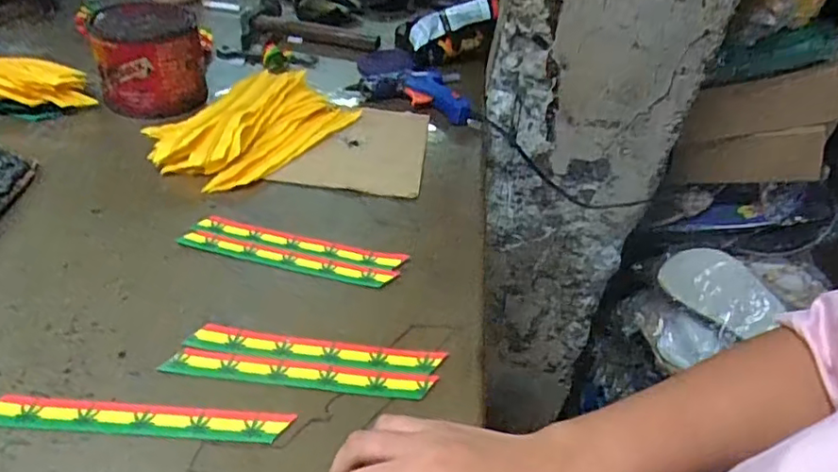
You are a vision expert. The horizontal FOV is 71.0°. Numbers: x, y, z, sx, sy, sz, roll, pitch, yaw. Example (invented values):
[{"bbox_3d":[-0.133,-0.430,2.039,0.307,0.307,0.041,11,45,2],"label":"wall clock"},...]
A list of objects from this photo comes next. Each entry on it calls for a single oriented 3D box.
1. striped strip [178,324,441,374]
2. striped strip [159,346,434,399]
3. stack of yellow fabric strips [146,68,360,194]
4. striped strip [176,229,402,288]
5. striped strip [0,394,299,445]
[{"bbox_3d":[-0.070,0.078,0.404,0.170,0.004,0.021,7,43,0],"label":"striped strip"},{"bbox_3d":[-0.077,0.089,0.385,0.169,0.004,0.019,7,39,-1],"label":"striped strip"},{"bbox_3d":[-0.167,-0.115,0.595,0.135,0.034,0.203,35,47,30],"label":"stack of yellow fabric strips"},{"bbox_3d":[-0.106,0.018,0.471,0.173,0.004,0.019,11,51,6],"label":"striped strip"},{"bbox_3d":[-0.167,0.108,0.351,0.173,0.004,0.021,5,39,-3],"label":"striped strip"}]

